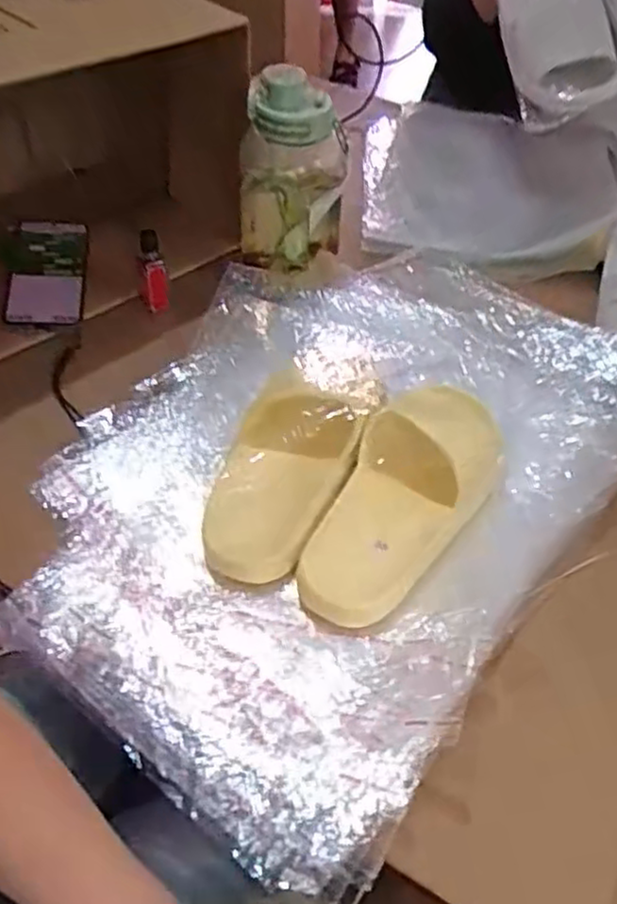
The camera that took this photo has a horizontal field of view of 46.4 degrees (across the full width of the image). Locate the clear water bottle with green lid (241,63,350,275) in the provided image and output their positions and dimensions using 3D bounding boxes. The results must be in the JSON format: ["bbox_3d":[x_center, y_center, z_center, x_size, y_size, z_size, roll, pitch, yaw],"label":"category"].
[{"bbox_3d":[-0.019,-0.290,0.748,0.108,0.192,0.105,-3,47,-4],"label":"clear water bottle with green lid"}]

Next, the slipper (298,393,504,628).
[{"bbox_3d":[0.076,0.026,0.541,0.092,0.055,0.226,27,52,23],"label":"slipper"}]

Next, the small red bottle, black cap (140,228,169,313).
[{"bbox_3d":[-0.160,-0.189,0.738,0.024,0.086,0.020,-7,47,-7],"label":"small red bottle, black cap"}]

